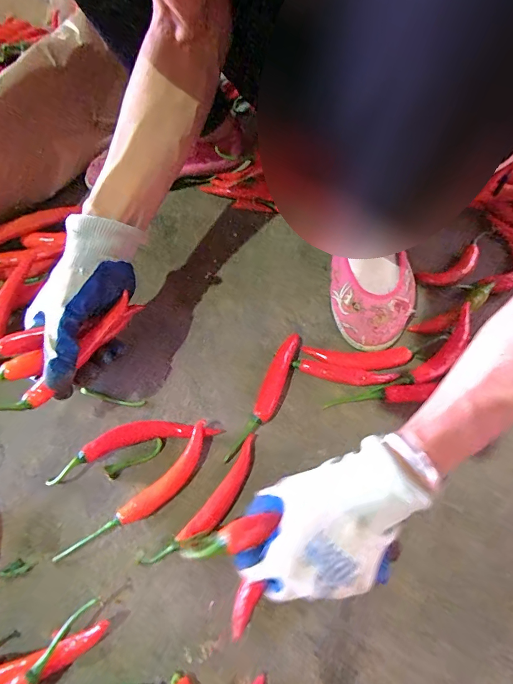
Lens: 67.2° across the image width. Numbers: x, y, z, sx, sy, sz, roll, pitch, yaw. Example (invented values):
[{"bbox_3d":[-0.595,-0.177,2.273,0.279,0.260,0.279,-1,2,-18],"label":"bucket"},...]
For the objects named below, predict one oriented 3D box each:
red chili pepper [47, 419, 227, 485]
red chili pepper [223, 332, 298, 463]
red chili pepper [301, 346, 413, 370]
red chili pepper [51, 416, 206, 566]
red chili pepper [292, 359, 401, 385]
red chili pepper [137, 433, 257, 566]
[{"bbox_3d":[-0.115,0.094,0.370,0.153,0.019,0.034,-16,63,-11],"label":"red chili pepper"},{"bbox_3d":[0.011,0.055,0.394,0.023,0.017,0.146,22,62,10],"label":"red chili pepper"},{"bbox_3d":[0.108,0.016,0.420,0.112,0.014,0.025,3,61,-1],"label":"red chili pepper"},{"bbox_3d":[-0.099,0.138,0.346,0.036,0.018,0.159,39,66,18],"label":"red chili pepper"},{"bbox_3d":[0.093,0.034,0.413,0.106,0.010,0.019,12,61,4],"label":"red chili pepper"},{"bbox_3d":[-0.040,0.145,0.345,0.029,0.014,0.138,38,66,17],"label":"red chili pepper"}]

